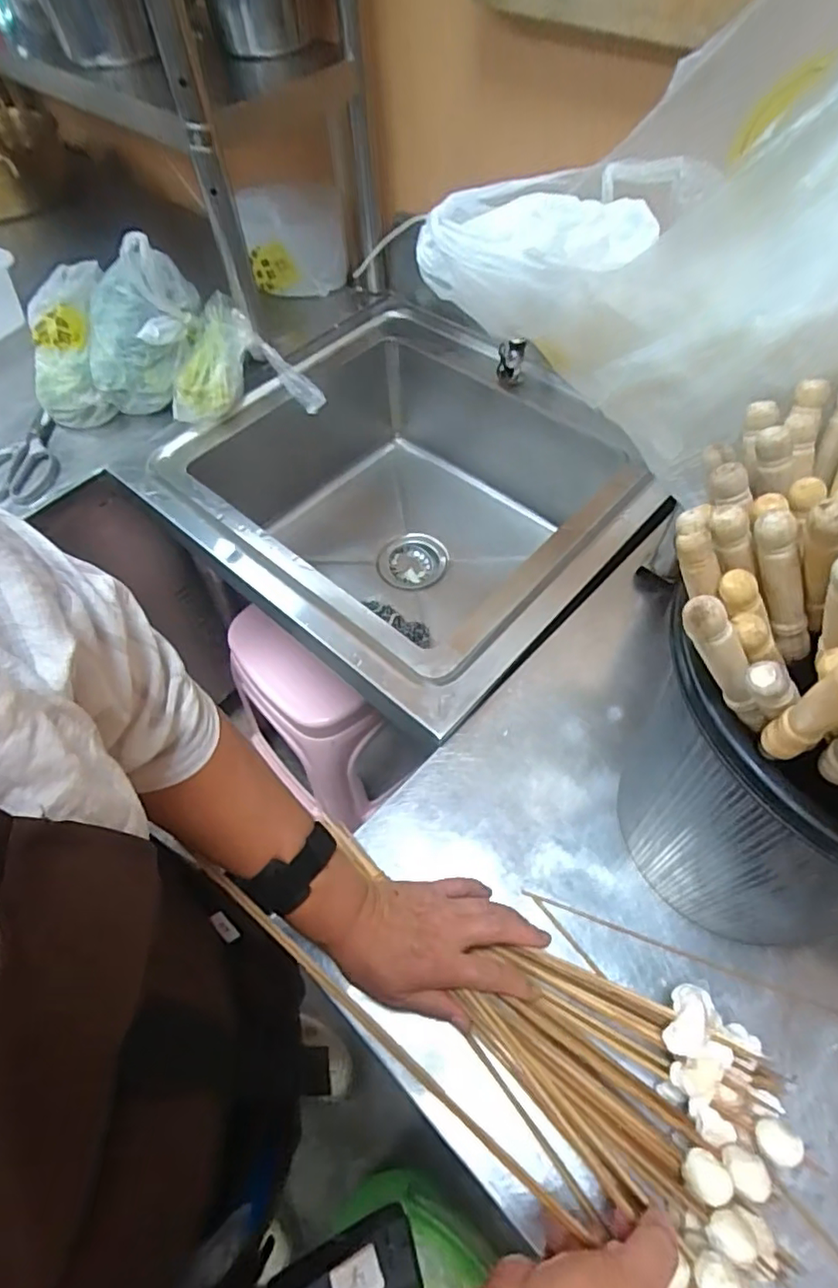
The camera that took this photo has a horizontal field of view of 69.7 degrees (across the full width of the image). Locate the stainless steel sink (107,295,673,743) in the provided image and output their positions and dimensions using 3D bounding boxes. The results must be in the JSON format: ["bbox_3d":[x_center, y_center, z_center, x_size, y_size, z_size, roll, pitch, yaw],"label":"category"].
[{"bbox_3d":[-0.015,-0.193,0.882,0.614,0.244,0.556,37,65,22],"label":"stainless steel sink"}]

